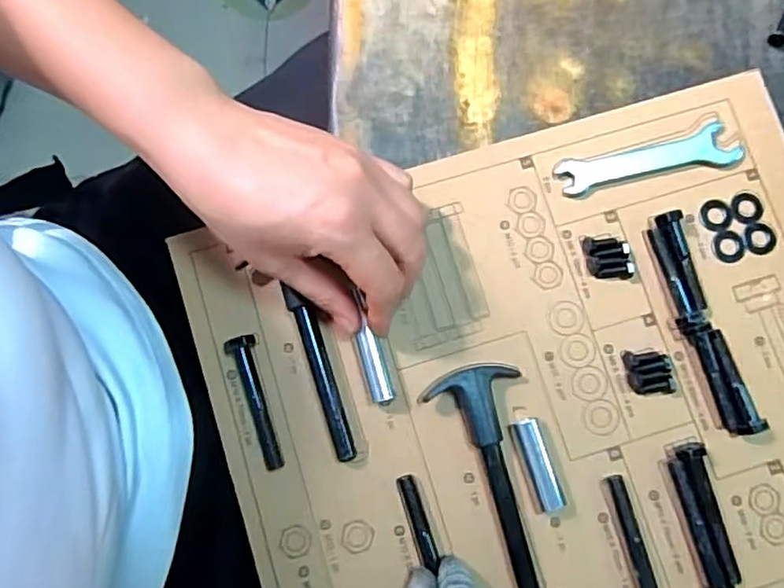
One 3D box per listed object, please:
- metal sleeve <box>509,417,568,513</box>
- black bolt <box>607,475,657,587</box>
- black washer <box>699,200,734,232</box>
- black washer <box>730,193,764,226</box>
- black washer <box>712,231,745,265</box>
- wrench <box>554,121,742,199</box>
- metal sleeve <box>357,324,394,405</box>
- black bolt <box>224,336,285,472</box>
[{"bbox_3d":[0.082,0.096,0.346,0.015,0.013,0.053,-18,80,-3],"label":"metal sleeve"},{"bbox_3d":[0.131,0.138,0.337,0.013,0.016,0.073,-14,80,-2],"label":"black bolt"},{"bbox_3d":[0.199,-0.048,0.380,0.019,0.004,0.020,0,80,0],"label":"black washer"},{"bbox_3d":[0.218,-0.052,0.379,0.020,0.004,0.020,0,80,0],"label":"black washer"},{"bbox_3d":[0.205,-0.029,0.377,0.018,0.004,0.020,-24,80,-4],"label":"black washer"},{"bbox_3d":[0.158,-0.081,0.382,0.112,0.004,0.028,-15,80,-3],"label":"wrench"},{"bbox_3d":[-0.009,0.040,0.352,0.015,0.012,0.042,-14,84,-2],"label":"metal sleeve"},{"bbox_3d":[-0.077,0.062,0.345,0.015,0.019,0.074,-14,80,-2],"label":"black bolt"}]

